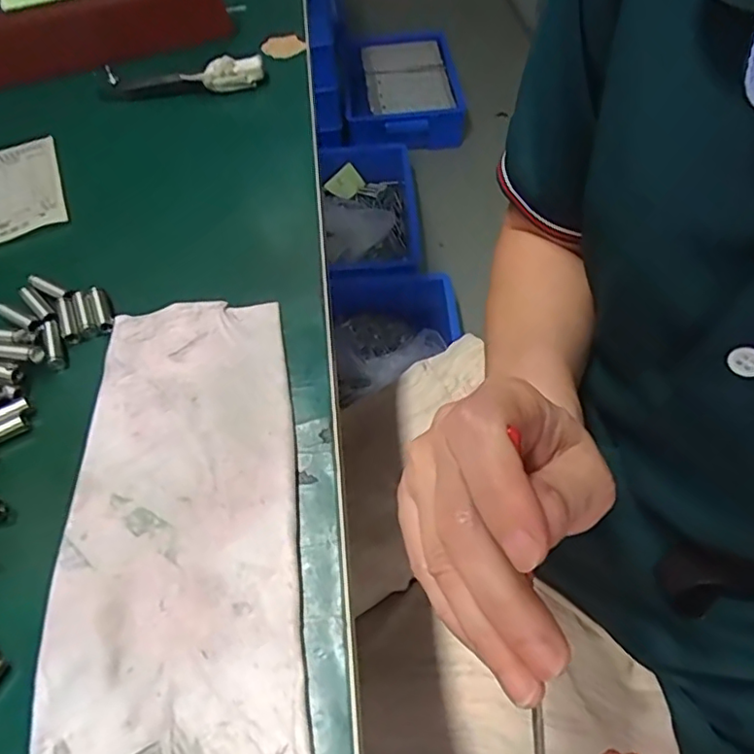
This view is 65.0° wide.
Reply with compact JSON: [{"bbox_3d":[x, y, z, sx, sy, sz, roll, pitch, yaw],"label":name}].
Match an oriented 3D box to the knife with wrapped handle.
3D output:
[{"bbox_3d":[-0.135,-0.198,0.398,0.119,0.022,0.022,2,53,20],"label":"knife with wrapped handle"}]

